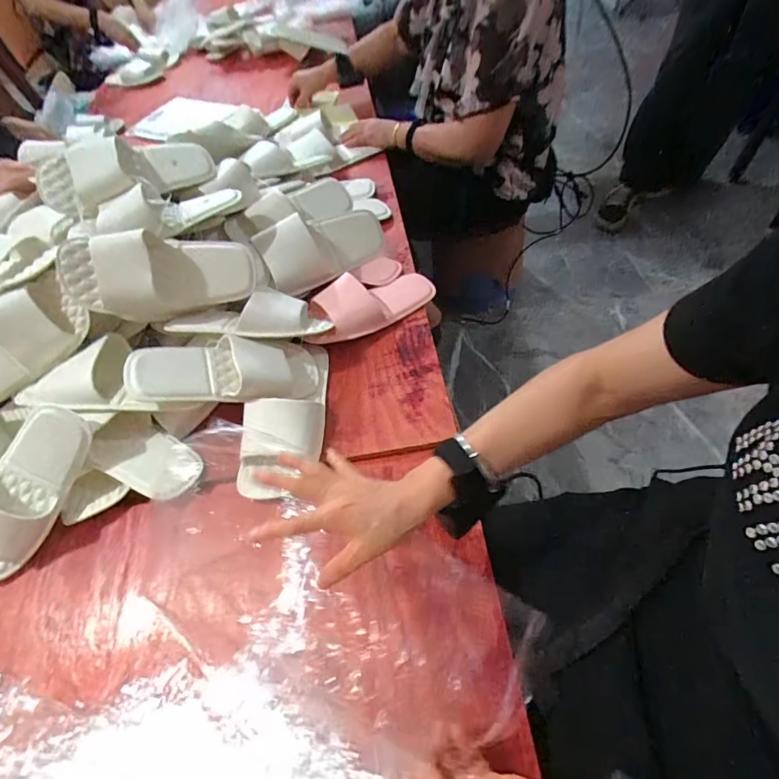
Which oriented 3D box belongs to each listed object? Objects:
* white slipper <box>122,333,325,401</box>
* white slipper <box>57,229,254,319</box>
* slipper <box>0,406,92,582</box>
[{"bbox_3d":[-0.210,-0.030,0.563,0.239,0.054,0.091,-2,55,-20],"label":"white slipper"},{"bbox_3d":[-0.301,-0.154,0.565,0.231,0.111,0.068,-10,21,-5],"label":"white slipper"},{"bbox_3d":[-0.439,0.126,0.502,0.095,0.060,0.224,32,87,-15],"label":"slipper"}]

